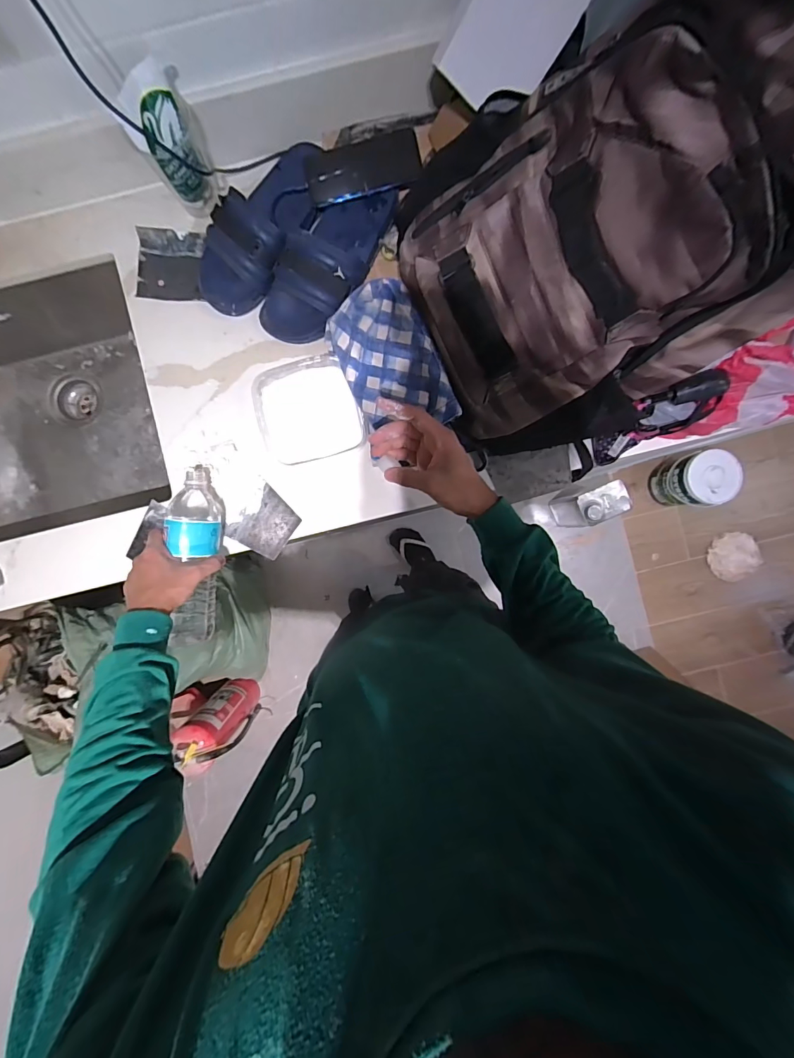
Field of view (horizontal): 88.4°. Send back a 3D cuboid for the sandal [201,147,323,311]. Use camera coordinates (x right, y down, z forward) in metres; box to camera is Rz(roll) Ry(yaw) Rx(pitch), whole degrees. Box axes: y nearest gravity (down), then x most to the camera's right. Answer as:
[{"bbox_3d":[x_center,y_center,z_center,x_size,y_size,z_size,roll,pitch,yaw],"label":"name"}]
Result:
[{"bbox_3d":[-0.208,-0.459,0.614,0.126,0.072,0.276,27,90,0],"label":"sandal"}]

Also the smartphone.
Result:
[{"bbox_3d":[-0.051,-0.535,0.604,0.167,0.007,0.076,-10,95,6],"label":"smartphone"}]

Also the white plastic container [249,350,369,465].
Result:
[{"bbox_3d":[-0.136,-0.181,0.629,0.150,0.045,0.155,-22,90,0],"label":"white plastic container"}]

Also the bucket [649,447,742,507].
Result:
[{"bbox_3d":[1.007,-0.163,1.381,0.187,0.231,0.170,0,90,0],"label":"bucket"}]

